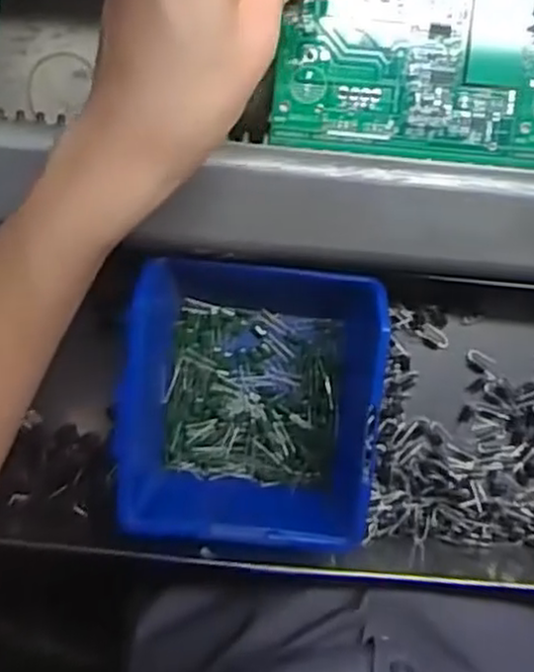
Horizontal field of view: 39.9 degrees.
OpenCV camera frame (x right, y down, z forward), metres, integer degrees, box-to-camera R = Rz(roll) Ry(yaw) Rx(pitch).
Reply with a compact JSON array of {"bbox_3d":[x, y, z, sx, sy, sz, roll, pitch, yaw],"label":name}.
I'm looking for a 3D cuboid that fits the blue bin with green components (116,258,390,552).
[{"bbox_3d":[-0.006,0.032,0.375,0.123,0.068,0.132,6,100,-1],"label":"blue bin with green components"}]

